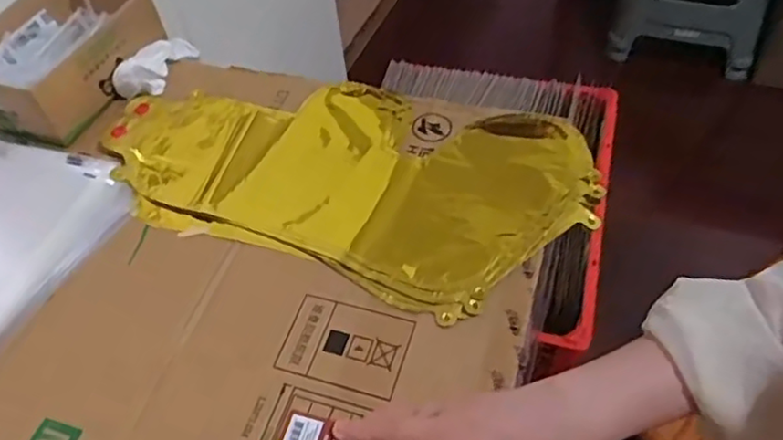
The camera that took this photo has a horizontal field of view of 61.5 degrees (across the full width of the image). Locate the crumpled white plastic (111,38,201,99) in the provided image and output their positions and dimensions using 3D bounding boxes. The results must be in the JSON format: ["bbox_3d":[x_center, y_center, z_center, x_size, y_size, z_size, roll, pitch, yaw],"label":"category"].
[{"bbox_3d":[-0.244,-0.167,0.692,0.036,0.036,0.108,11,38,13],"label":"crumpled white plastic"}]

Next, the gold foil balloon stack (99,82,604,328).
[{"bbox_3d":[-0.047,-0.045,0.590,0.430,0.018,0.220,13,53,15],"label":"gold foil balloon stack"}]

